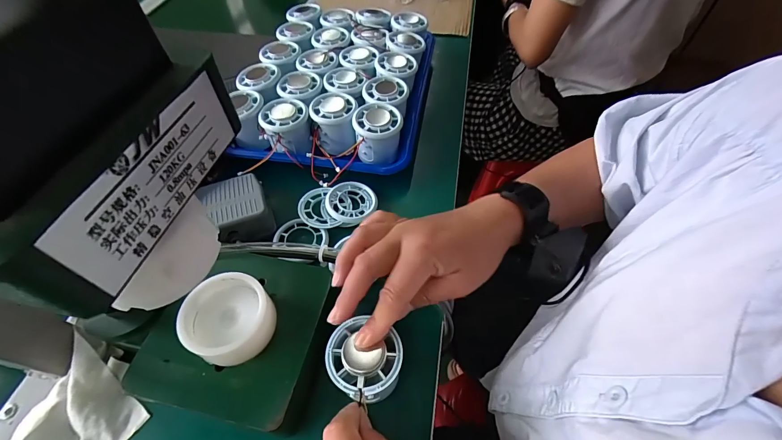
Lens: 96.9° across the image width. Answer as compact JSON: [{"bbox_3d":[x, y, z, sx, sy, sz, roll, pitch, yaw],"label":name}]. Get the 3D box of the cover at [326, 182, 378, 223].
[{"bbox_3d":[-0.044,-0.019,0.386,0.056,0.012,0.051,-2,54,0],"label":"cover"}]

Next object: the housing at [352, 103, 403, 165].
[{"bbox_3d":[-0.014,-0.102,0.413,0.053,0.053,0.055,2,54,3],"label":"housing"}]

